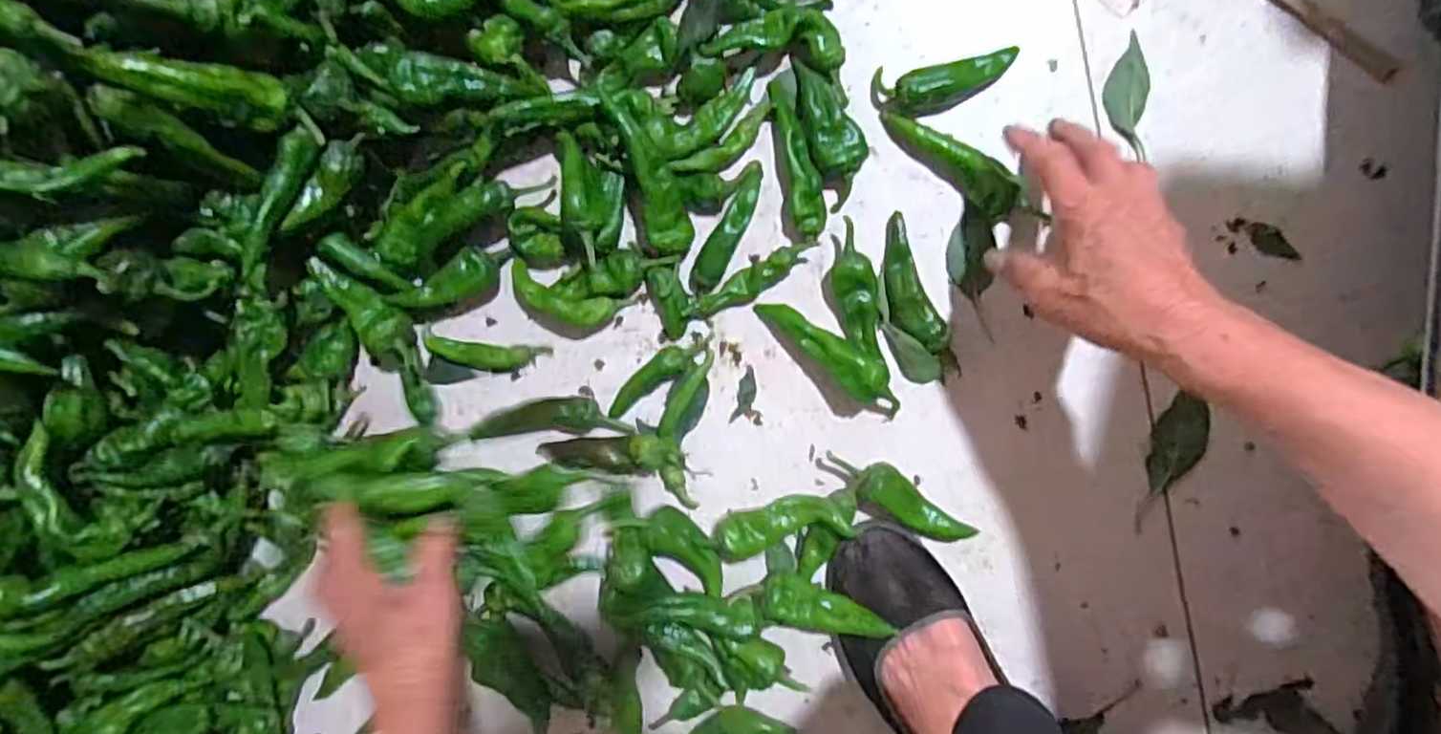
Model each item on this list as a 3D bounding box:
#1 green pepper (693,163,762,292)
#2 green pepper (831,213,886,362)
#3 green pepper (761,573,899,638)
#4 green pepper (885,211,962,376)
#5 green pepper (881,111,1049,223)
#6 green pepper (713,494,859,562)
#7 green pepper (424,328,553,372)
[{"bbox_3d":[0.007,-0.091,0.473,0.019,0.019,0.088,29,98,0],"label":"green pepper"},{"bbox_3d":[0.089,-0.048,0.469,0.028,0.024,0.092,-9,96,5],"label":"green pepper"},{"bbox_3d":[0.071,0.163,0.476,0.086,0.016,0.030,12,98,15],"label":"green pepper"},{"bbox_3d":[0.125,-0.044,0.468,0.030,0.021,0.108,-22,95,6],"label":"green pepper"},{"bbox_3d":[0.154,-0.129,0.454,0.113,0.027,0.026,41,98,-2],"label":"green pepper"},{"bbox_3d":[0.041,0.105,0.489,0.093,0.027,0.034,-14,96,5],"label":"green pepper"},{"bbox_3d":[-0.166,-0.008,0.498,0.089,0.019,0.022,9,97,3],"label":"green pepper"}]

